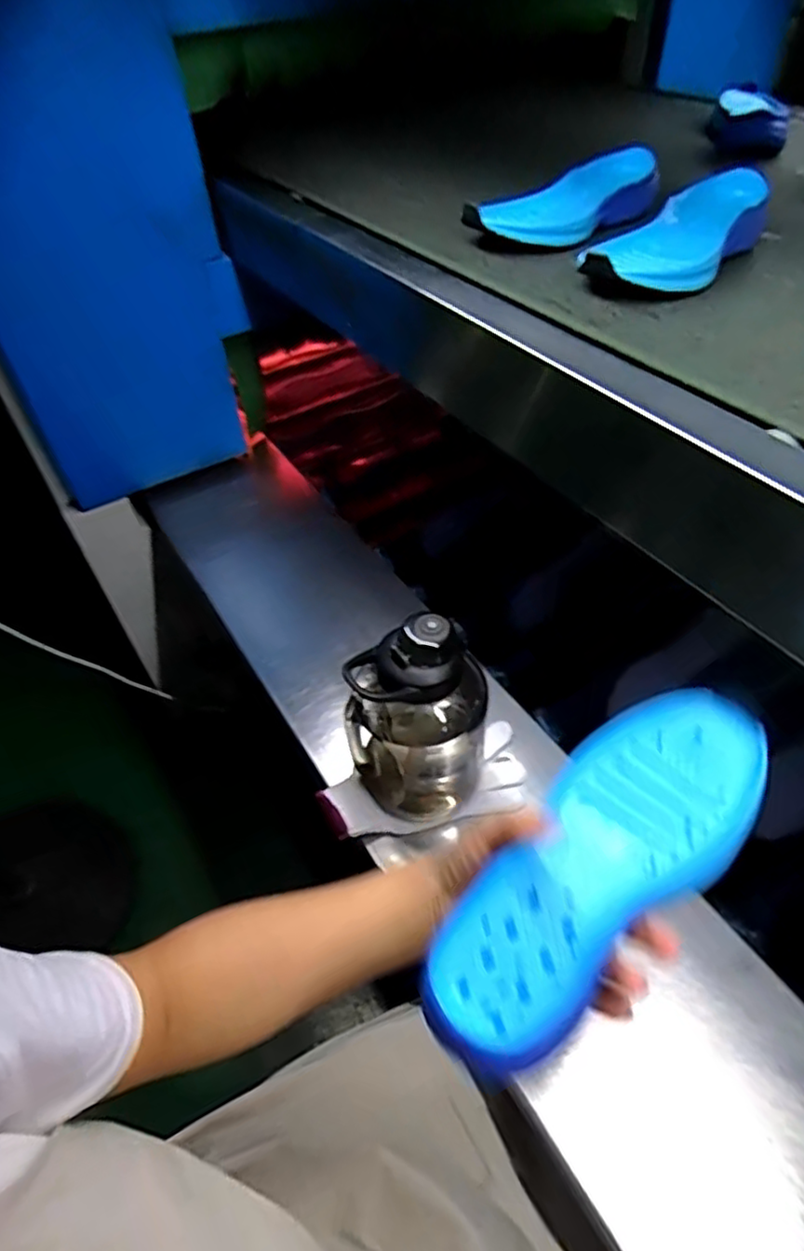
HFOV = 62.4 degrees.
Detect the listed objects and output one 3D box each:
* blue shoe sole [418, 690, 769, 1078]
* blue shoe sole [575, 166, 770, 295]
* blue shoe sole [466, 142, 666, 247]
[{"bbox_3d":[0.105,0.124,0.350,0.227,0.022,0.085,-40,57,-19],"label":"blue shoe sole"},{"bbox_3d":[0.243,-0.336,0.571,0.083,0.045,0.229,29,55,26],"label":"blue shoe sole"},{"bbox_3d":[0.157,-0.414,0.644,0.222,0.041,0.077,-34,54,-25],"label":"blue shoe sole"}]

